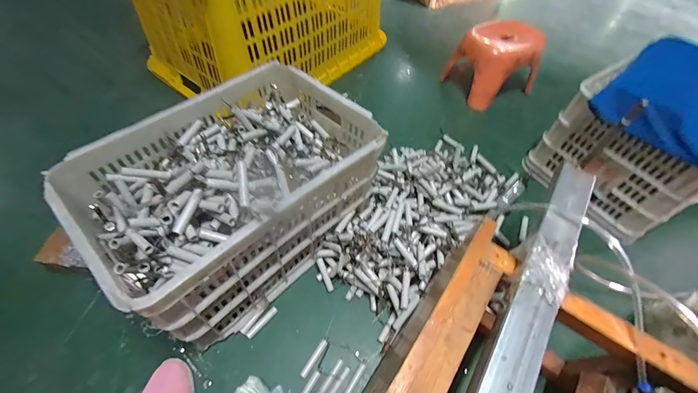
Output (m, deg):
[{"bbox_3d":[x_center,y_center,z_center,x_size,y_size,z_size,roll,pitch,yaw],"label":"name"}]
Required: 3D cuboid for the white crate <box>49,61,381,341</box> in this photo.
[{"bbox_3d":[-0.221,-0.017,0.686,0.350,0.296,0.517,40,63,23],"label":"white crate"}]

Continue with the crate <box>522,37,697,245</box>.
[{"bbox_3d":[0.798,-0.164,0.846,0.423,0.294,0.346,-29,61,-21],"label":"crate"}]

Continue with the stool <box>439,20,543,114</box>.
[{"bbox_3d":[0.546,-0.494,1.139,0.304,0.208,0.202,-23,59,-17],"label":"stool"}]

